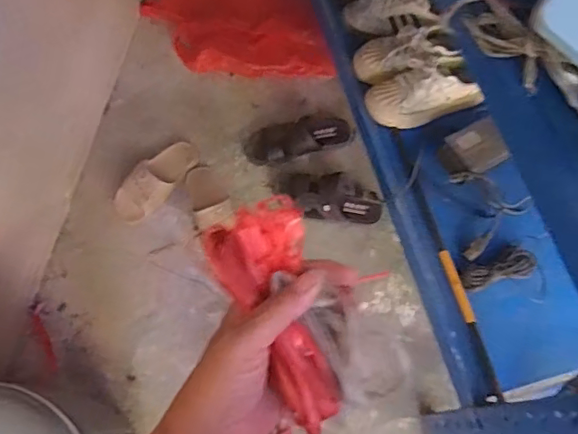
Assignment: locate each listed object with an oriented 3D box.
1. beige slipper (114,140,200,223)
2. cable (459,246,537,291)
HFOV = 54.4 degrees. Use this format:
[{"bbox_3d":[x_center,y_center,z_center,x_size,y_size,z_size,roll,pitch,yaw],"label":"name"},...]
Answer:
[{"bbox_3d":[-0.319,-0.089,1.347,0.097,0.064,0.239,32,71,10],"label":"beige slipper"},{"bbox_3d":[0.363,0.090,0.976,0.131,0.017,0.057,-18,71,-9],"label":"cable"}]

